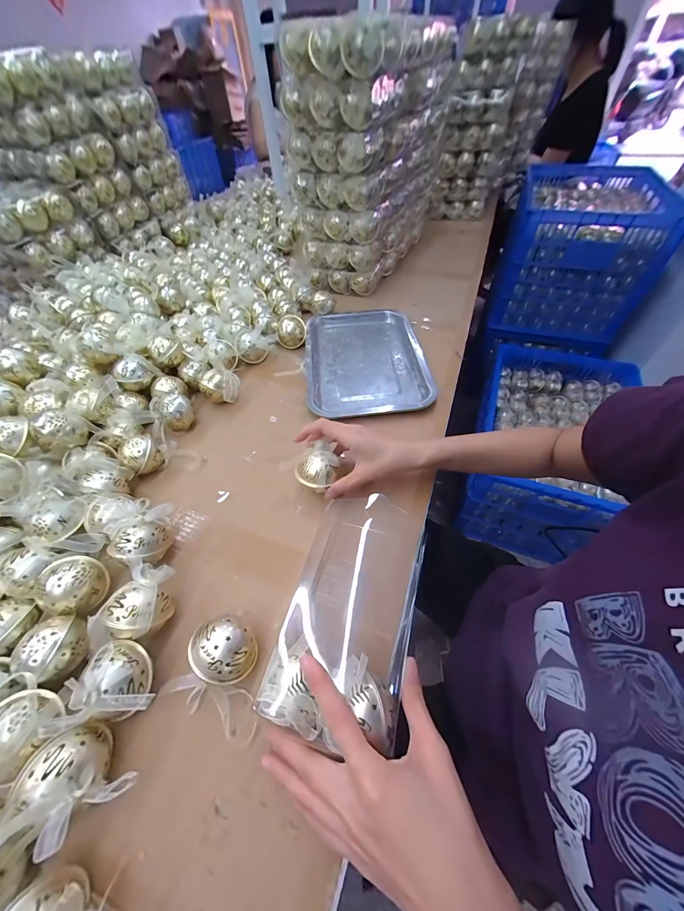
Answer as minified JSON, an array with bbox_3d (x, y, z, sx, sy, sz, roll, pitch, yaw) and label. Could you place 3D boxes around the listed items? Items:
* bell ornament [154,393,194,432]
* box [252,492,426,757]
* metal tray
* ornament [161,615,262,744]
[{"bbox_3d":[-0.257,-0.066,0.471,0.051,0.045,0.042,-32,57,-20],"label":"bell ornament"},{"bbox_3d":[0.016,0.136,0.306,0.121,0.061,0.225,16,54,6],"label":"box"},{"bbox_3d":[0.040,-0.185,0.565,0.212,0.037,0.312,0,54,-6],"label":"metal tray"},{"bbox_3d":[-0.103,0.190,0.269,0.083,0.049,0.076,3,53,-4],"label":"ornament"}]

